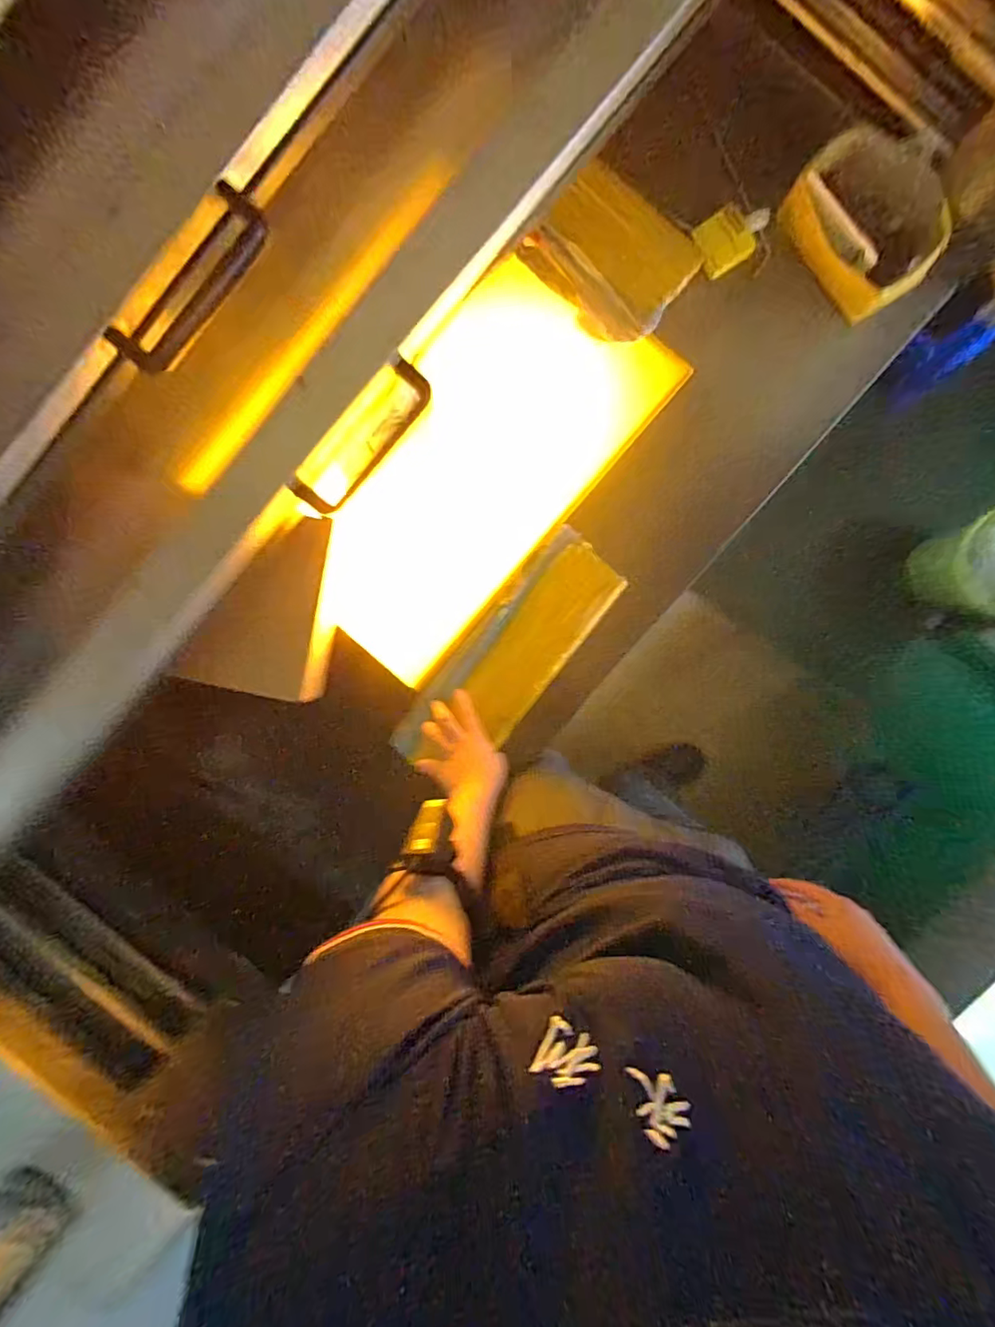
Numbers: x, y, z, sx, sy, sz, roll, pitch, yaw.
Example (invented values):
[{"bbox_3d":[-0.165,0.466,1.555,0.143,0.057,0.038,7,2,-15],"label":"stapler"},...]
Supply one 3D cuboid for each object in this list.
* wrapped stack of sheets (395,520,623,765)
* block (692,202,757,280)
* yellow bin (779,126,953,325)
[{"bbox_3d":[0.015,-0.005,0.779,0.145,0.026,0.397,44,93,-2],"label":"wrapped stack of sheets"},{"bbox_3d":[0.316,-0.591,0.746,0.074,0.032,0.067,-28,93,4],"label":"block"},{"bbox_3d":[0.472,-0.571,0.694,0.110,0.082,0.197,-35,93,5],"label":"yellow bin"}]

